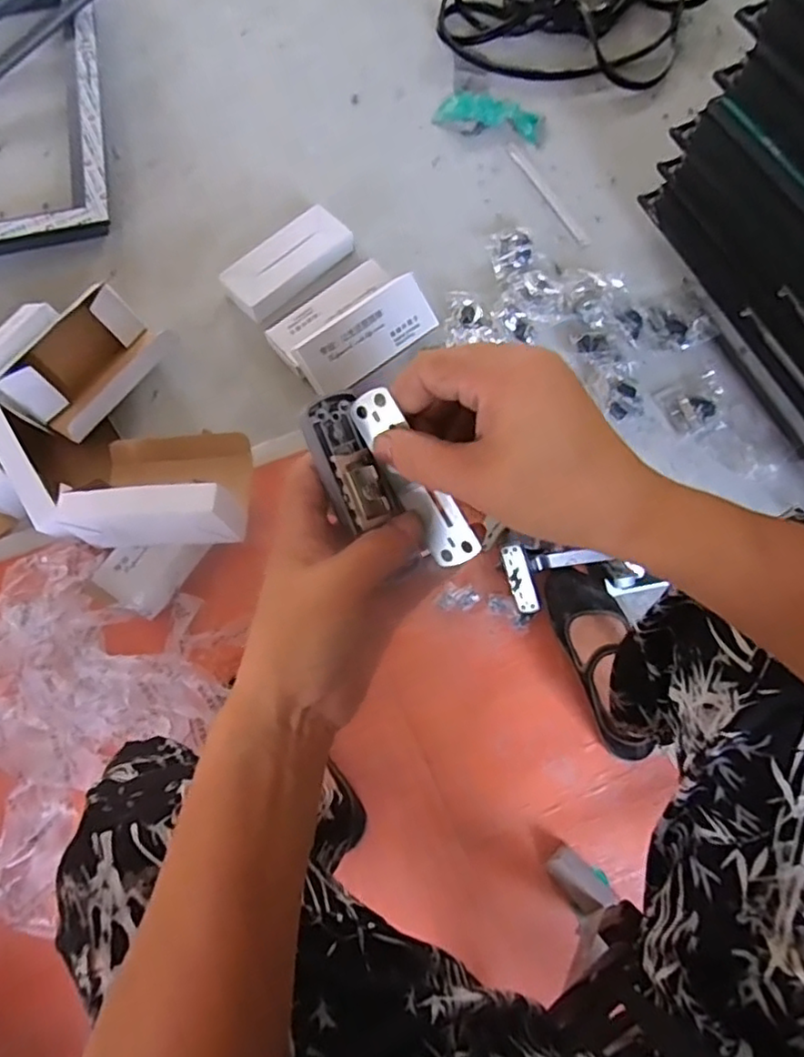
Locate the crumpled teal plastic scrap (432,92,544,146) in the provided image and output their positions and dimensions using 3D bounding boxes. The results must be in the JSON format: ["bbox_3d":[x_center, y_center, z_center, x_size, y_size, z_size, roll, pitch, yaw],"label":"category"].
[{"bbox_3d":[0.173,-0.805,1.191,0.205,0.019,0.090,14,71,5],"label":"crumpled teal plastic scrap"}]

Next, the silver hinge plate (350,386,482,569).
[{"bbox_3d":[0.006,-0.024,0.307,0.027,0.004,0.096,-27,97,34],"label":"silver hinge plate"}]

